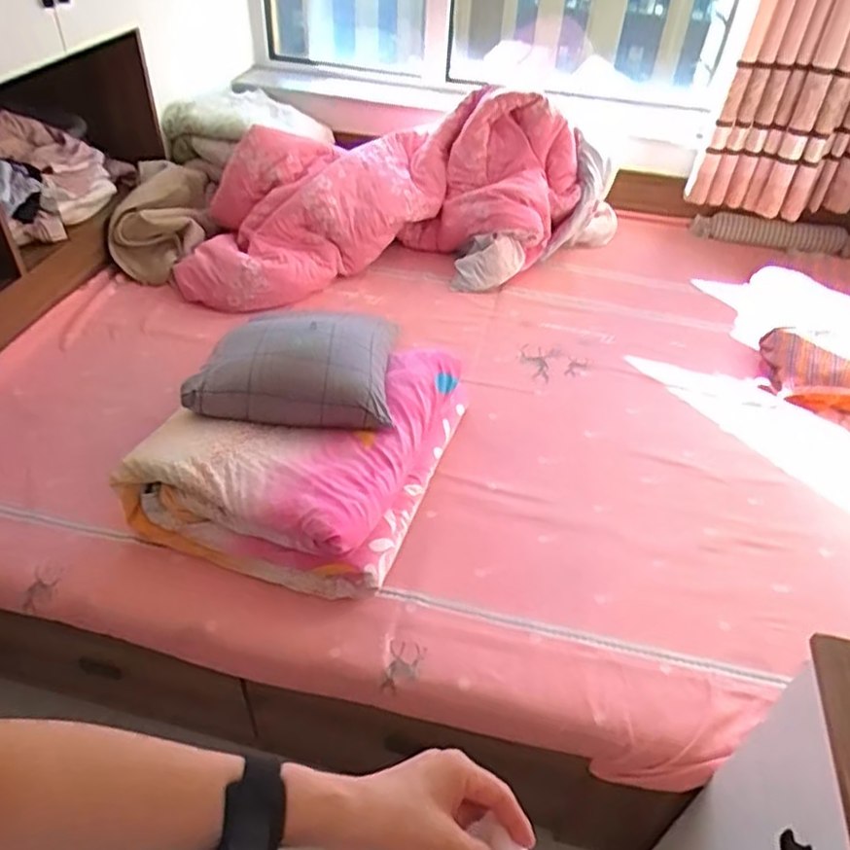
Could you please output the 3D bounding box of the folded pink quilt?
[{"bbox_3d":[-0.224,0.025,1.289,0.485,0.184,0.530,15,43,13],"label":"folded pink quilt"}]

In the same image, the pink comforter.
[{"bbox_3d":[-0.125,-0.642,1.870,1.060,0.418,0.384,-11,44,-15],"label":"pink comforter"}]

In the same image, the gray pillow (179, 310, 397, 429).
[{"bbox_3d":[-0.243,-0.129,1.280,0.363,0.105,0.291,2,42,-1],"label":"gray pillow"}]

